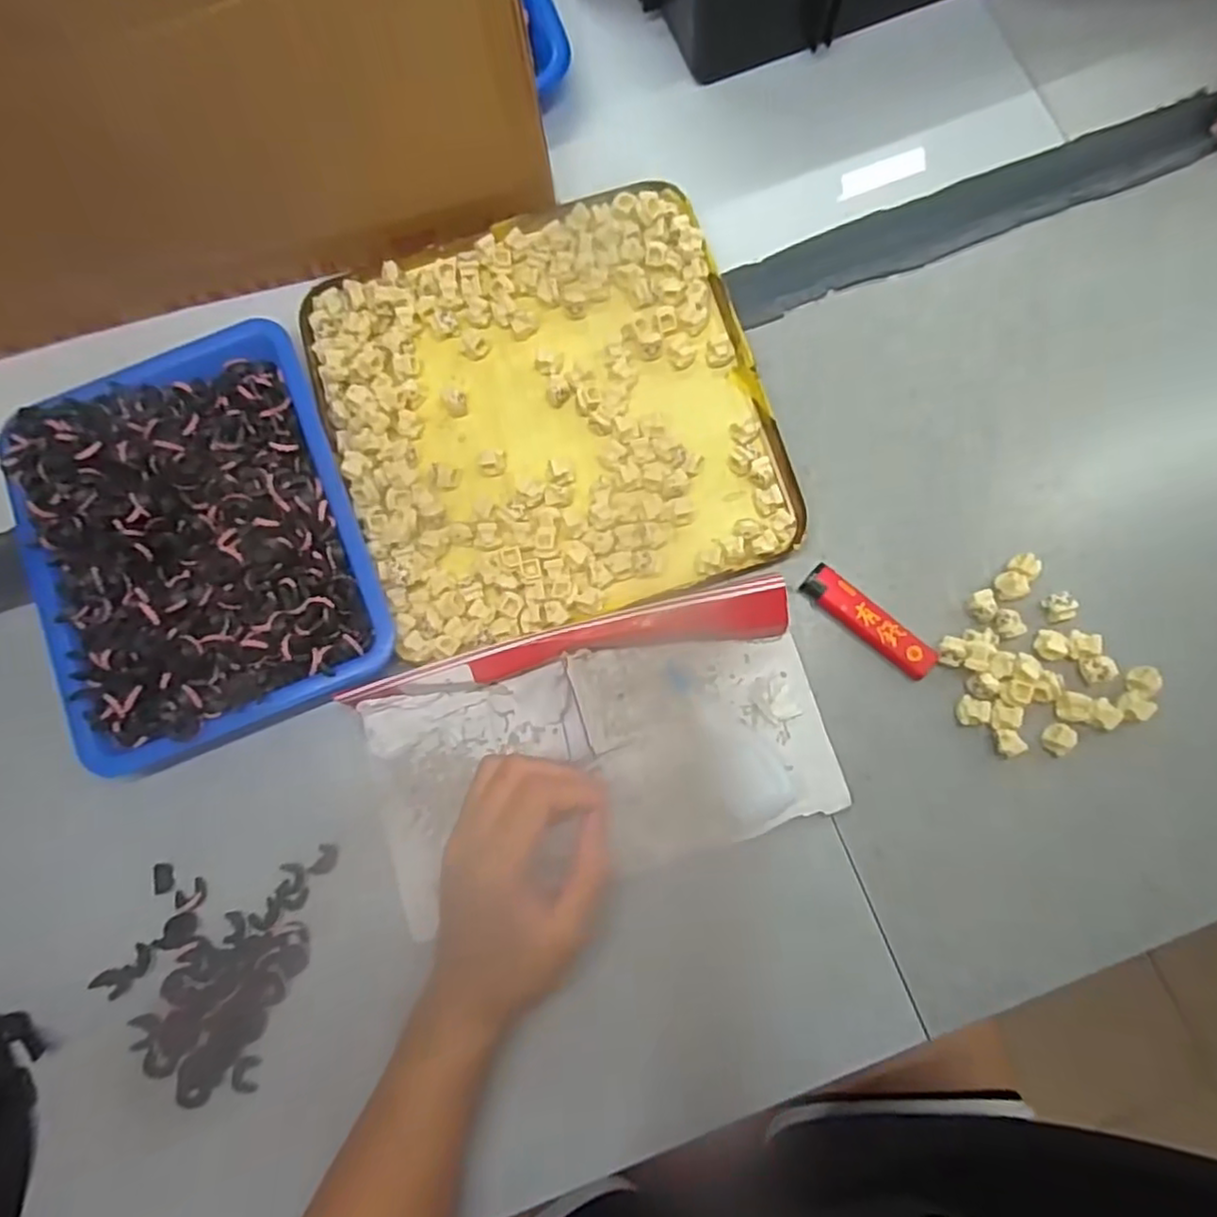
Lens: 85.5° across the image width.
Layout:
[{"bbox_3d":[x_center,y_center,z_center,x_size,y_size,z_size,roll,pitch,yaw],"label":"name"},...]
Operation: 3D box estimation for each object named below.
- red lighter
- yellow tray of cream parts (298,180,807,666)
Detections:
[{"bbox_3d":[0.141,0.007,0.356,0.078,0.012,0.019,40,84,8],"label":"red lighter"},{"bbox_3d":[-0.034,-0.111,0.377,0.233,0.029,0.234,-18,85,-3],"label":"yellow tray of cream parts"}]

